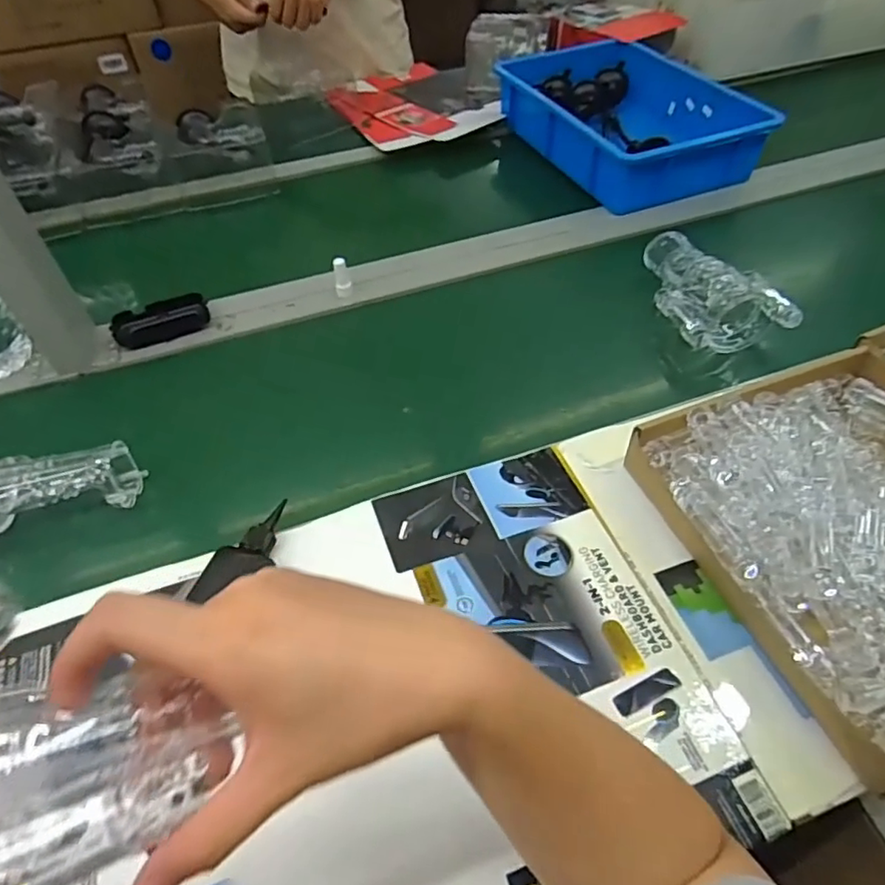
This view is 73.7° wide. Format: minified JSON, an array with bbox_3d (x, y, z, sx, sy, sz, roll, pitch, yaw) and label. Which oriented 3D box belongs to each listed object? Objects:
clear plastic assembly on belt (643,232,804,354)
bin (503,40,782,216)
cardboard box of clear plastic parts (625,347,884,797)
[{"bbox_3d":[0.311,-0.191,0.702,0.138,0.054,0.190,-12,51,-8],"label":"clear plastic assembly on belt"},{"bbox_3d":[0.302,-0.531,0.960,0.293,0.084,0.396,-17,52,-12],"label":"bin"},{"bbox_3d":[0.346,0.067,0.472,0.296,0.071,0.300,-19,52,-13],"label":"cardboard box of clear plastic parts"}]

